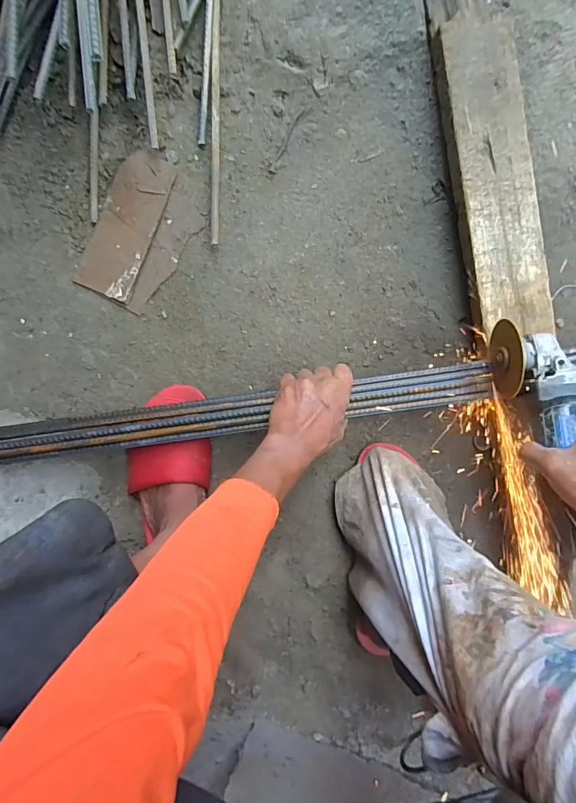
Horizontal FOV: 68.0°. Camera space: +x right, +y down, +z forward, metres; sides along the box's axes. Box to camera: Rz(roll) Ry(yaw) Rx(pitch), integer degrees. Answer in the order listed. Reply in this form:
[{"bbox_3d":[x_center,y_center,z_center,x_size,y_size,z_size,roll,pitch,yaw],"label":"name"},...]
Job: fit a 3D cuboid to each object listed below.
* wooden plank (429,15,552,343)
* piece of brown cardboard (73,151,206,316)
[{"bbox_3d":[0.274,-0.285,0.571,0.110,0.061,0.424,-8,95,-1],"label":"wooden plank"},{"bbox_3d":[-0.204,-0.230,0.583,0.121,0.017,0.194,34,90,-3],"label":"piece of brown cardboard"}]

